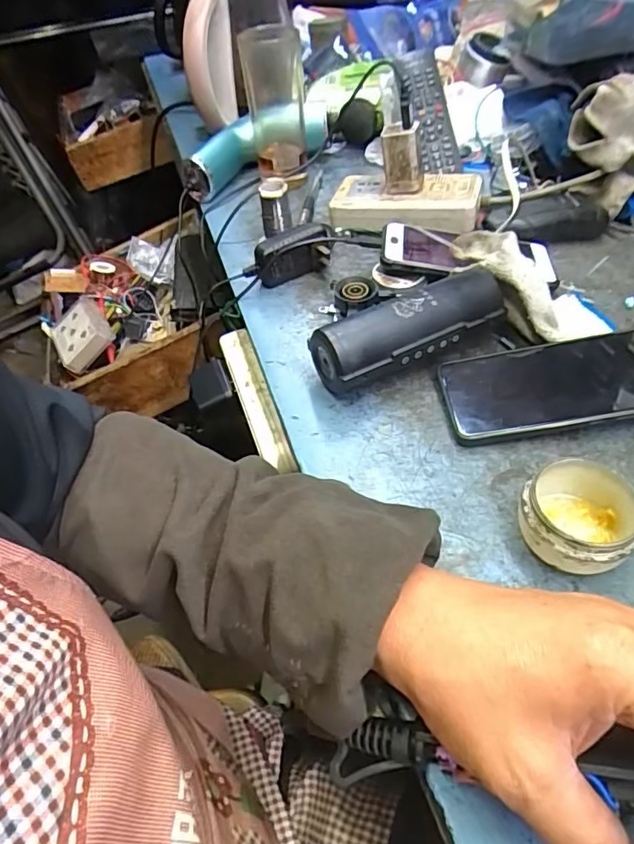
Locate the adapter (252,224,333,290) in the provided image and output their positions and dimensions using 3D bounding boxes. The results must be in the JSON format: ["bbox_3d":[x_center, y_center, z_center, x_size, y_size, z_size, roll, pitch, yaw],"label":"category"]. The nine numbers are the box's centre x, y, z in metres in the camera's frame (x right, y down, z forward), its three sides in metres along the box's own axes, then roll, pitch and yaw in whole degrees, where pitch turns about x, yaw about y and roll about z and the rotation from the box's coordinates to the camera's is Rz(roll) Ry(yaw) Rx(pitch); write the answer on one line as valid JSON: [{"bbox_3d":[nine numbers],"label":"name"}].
[{"bbox_3d":[-0.022,-0.158,0.511,0.072,0.043,0.028,-14,49,-8],"label":"adapter"}]

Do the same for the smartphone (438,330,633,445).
[{"bbox_3d":[0.172,-0.028,0.381,0.155,0.009,0.081,-7,47,9],"label":"smartphone"}]

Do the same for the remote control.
[{"bbox_3d":[0.126,-0.345,0.593,0.046,0.027,0.137,-13,86,-6],"label":"remote control"}]

